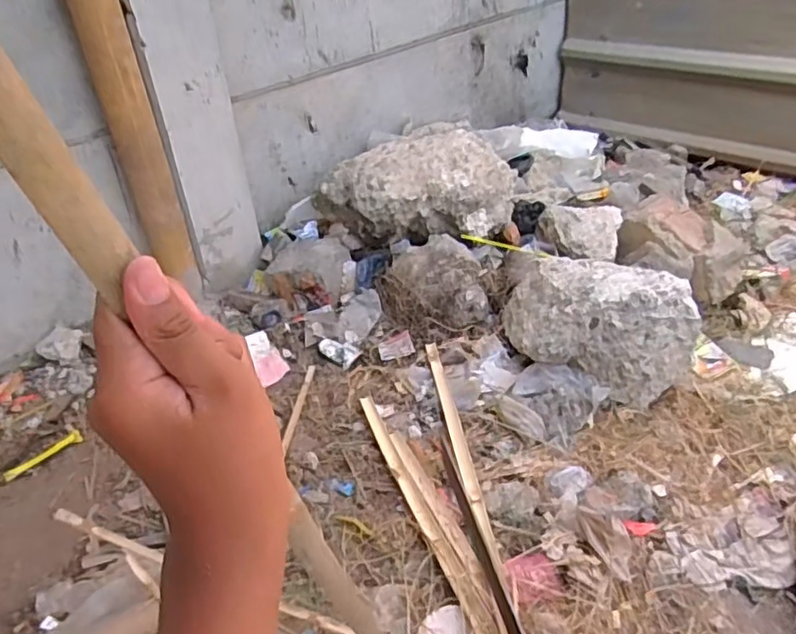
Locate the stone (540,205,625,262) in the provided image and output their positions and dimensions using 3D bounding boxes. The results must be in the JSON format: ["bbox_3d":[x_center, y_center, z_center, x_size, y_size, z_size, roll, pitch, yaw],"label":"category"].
[{"bbox_3d":[0.423,-0.200,1.472,0.186,0.084,0.146,8,38,18],"label":"stone"}]

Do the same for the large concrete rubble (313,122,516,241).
[{"bbox_3d":[0.037,-0.324,1.524,0.483,0.169,0.222,0,37,8],"label":"large concrete rubble"}]

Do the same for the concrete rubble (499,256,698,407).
[{"bbox_3d":[0.402,0.000,1.263,0.373,0.222,0.258,15,41,25],"label":"concrete rubble"}]

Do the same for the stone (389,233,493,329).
[{"bbox_3d":[0.088,-0.081,1.404,0.203,0.098,0.223,-8,36,-4],"label":"stone"}]

